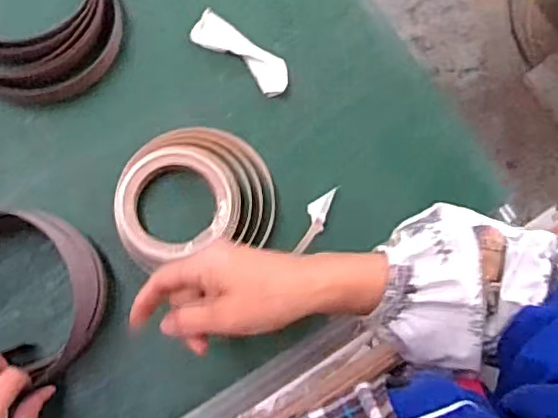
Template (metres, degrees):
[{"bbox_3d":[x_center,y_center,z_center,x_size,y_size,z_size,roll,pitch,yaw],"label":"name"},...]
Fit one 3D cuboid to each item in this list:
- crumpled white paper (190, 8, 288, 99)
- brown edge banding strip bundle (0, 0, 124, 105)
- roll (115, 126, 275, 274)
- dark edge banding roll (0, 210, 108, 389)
[{"bbox_3d":[-0.037,-0.155,0.579,0.111,0.012,0.037,37,78,4],"label":"crumpled white paper"},{"bbox_3d":[-0.206,-0.152,0.548,0.141,0.027,0.083,-32,82,-10],"label":"brown edge banding strip bundle"},{"bbox_3d":[-0.078,-0.013,0.542,0.139,0.034,0.115,-12,79,-7],"label":"roll"},{"bbox_3d":[-0.229,0.070,0.506,0.151,0.052,0.133,13,83,-2],"label":"dark edge banding roll"}]

